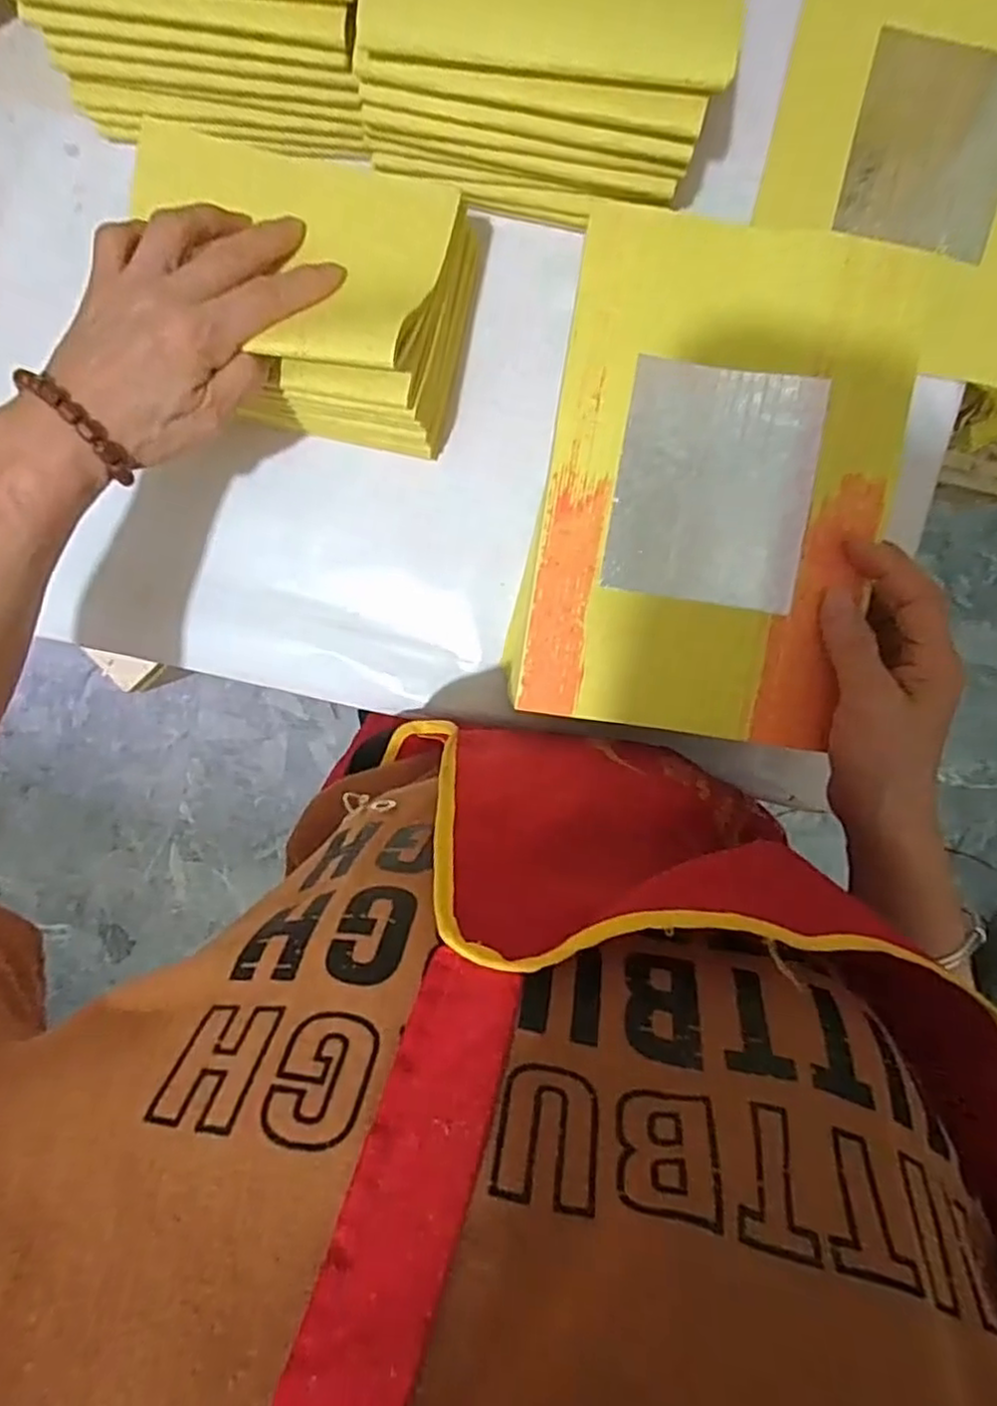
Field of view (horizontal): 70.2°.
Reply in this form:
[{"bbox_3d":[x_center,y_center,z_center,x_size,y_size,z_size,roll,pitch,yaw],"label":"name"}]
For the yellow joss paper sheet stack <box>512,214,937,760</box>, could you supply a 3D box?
[{"bbox_3d":[0.098,-0.098,0.324,0.150,0.008,0.223,10,97,0],"label":"yellow joss paper sheet stack"}]

